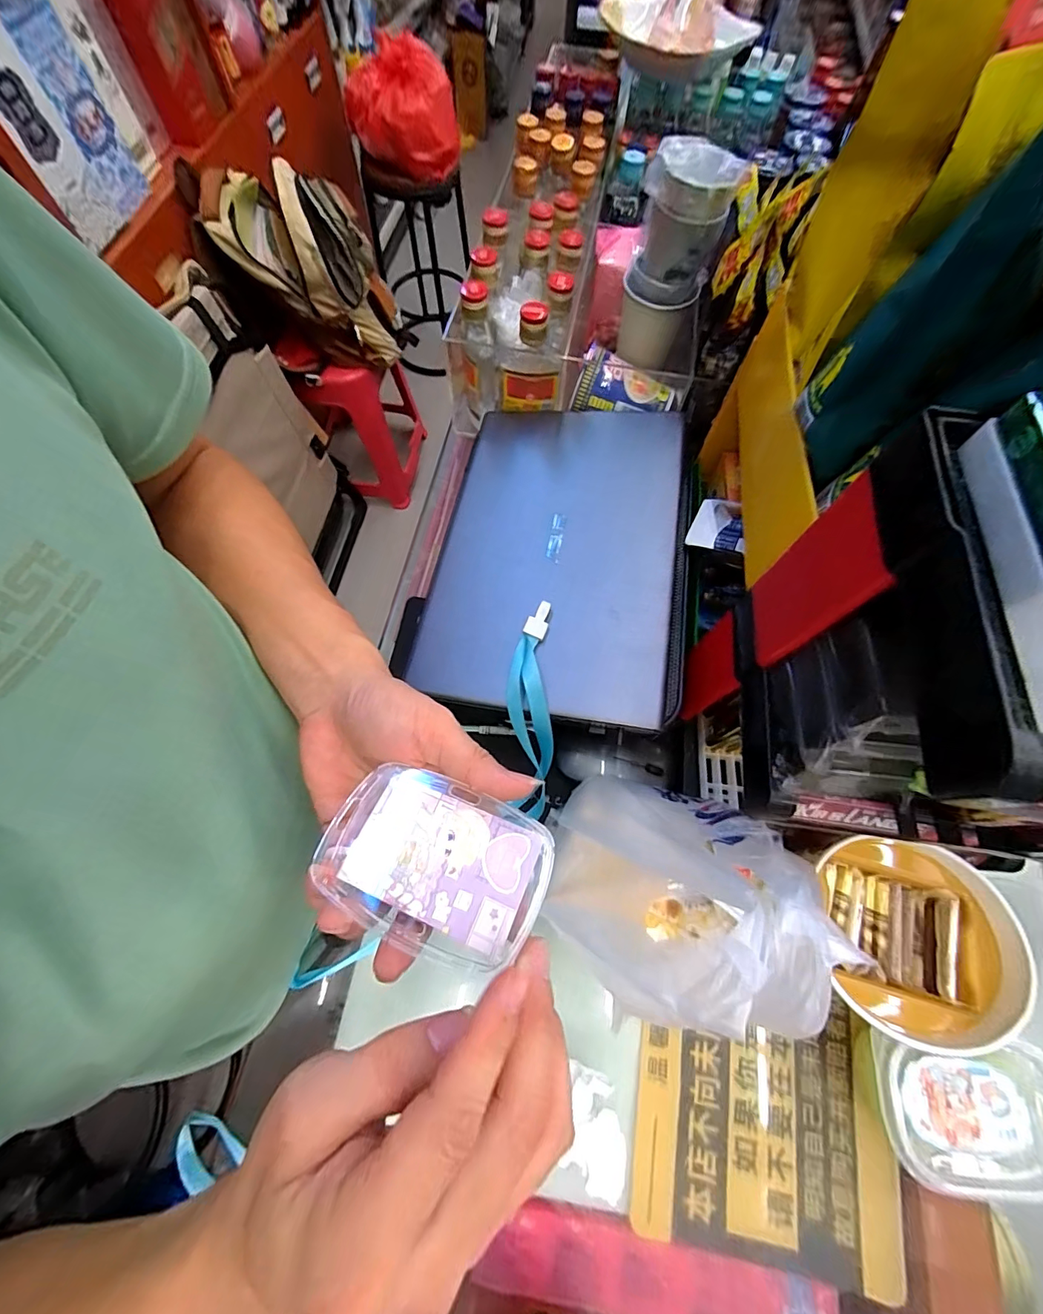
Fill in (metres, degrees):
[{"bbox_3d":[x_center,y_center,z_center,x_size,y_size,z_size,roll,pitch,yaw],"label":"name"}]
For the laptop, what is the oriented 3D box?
[{"bbox_3d":[0.037,-0.113,0.452,0.225,0.020,0.355,6,64,11],"label":"laptop"}]

